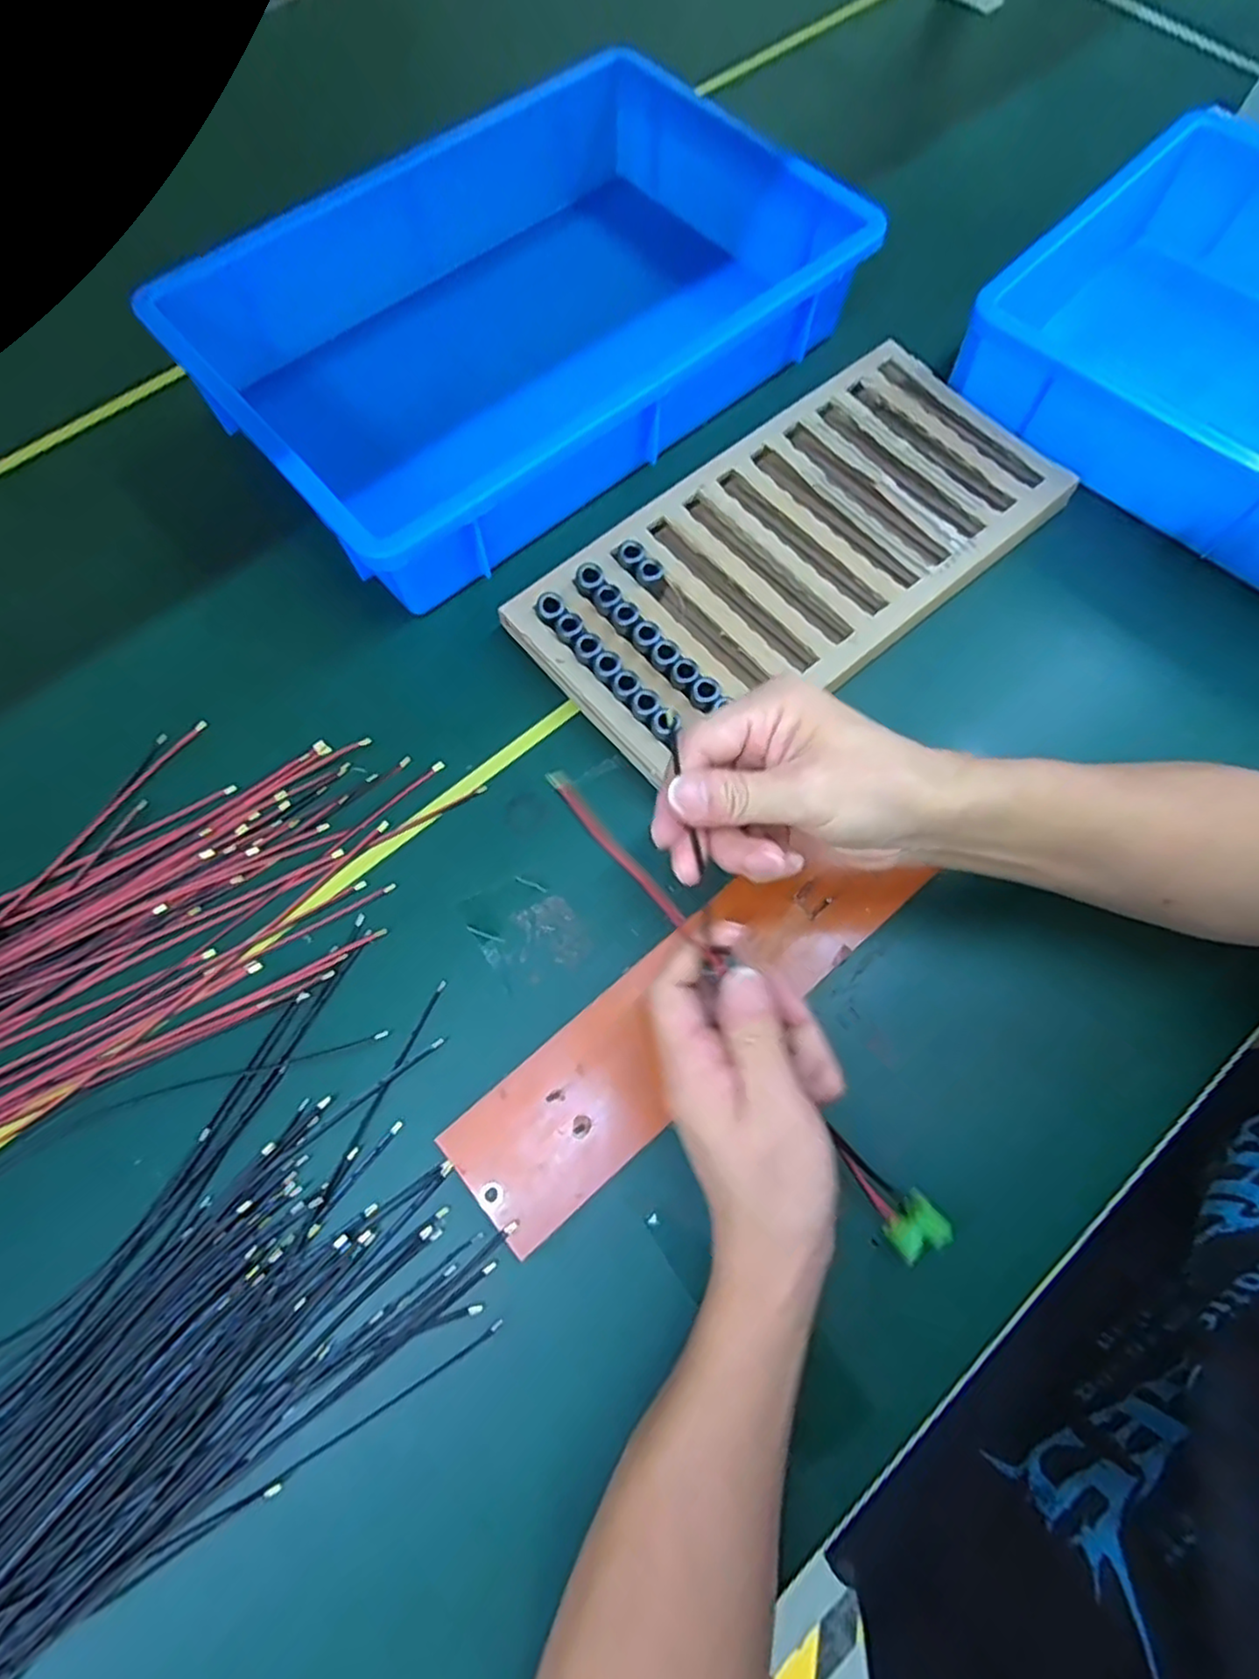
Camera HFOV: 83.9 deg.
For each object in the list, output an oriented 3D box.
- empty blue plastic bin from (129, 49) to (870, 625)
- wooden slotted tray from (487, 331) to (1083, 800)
[{"bbox_3d":[-0.079,-0.365,0.501,0.407,0.105,0.282,-40,76,-12],"label":"empty blue plastic bin"},{"bbox_3d":[0.110,-0.188,0.467,0.355,0.036,0.174,-38,75,-12],"label":"wooden slotted tray"}]

